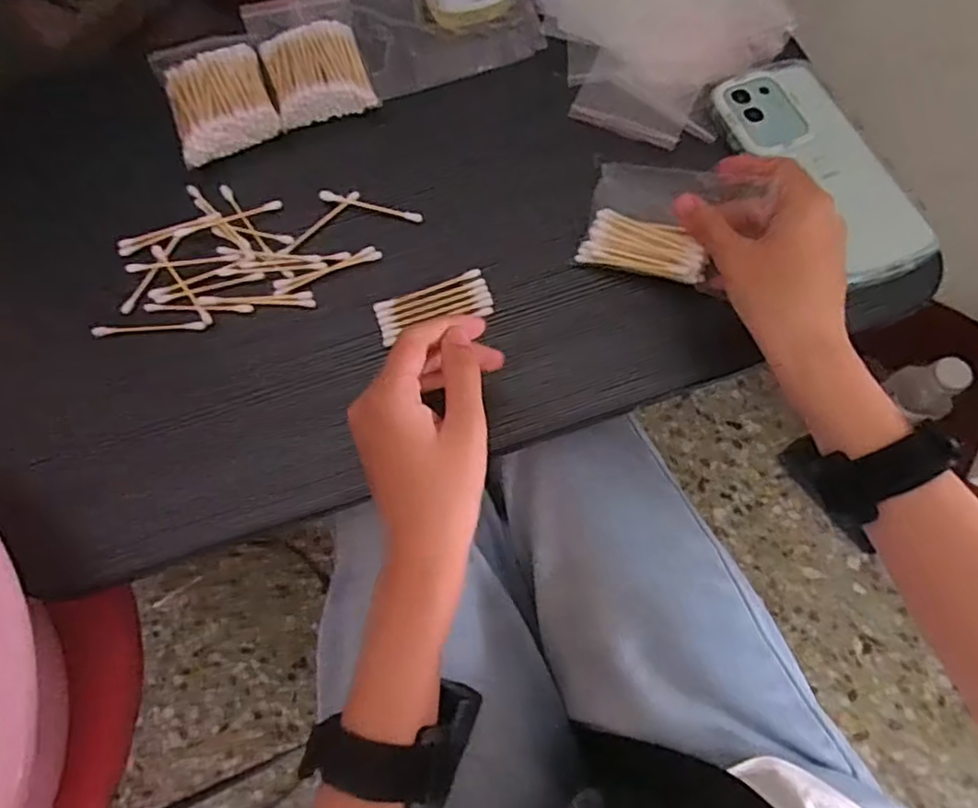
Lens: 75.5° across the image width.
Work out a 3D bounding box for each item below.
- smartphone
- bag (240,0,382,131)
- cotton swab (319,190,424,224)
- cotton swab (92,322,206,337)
[{"bbox_3d":[0.212,-0.153,0.409,0.075,0.014,0.170,-21,71,-6],"label":"smartphone"},{"bbox_3d":[-0.128,-0.255,0.454,0.073,0.017,0.114,-19,71,-5],"label":"bag"},{"bbox_3d":[-0.078,-0.130,0.417,0.068,0.009,0.009,13,71,7],"label":"cotton swab"},{"bbox_3d":[-0.211,-0.046,0.395,0.069,0.007,0.007,-1,70,1],"label":"cotton swab"}]

